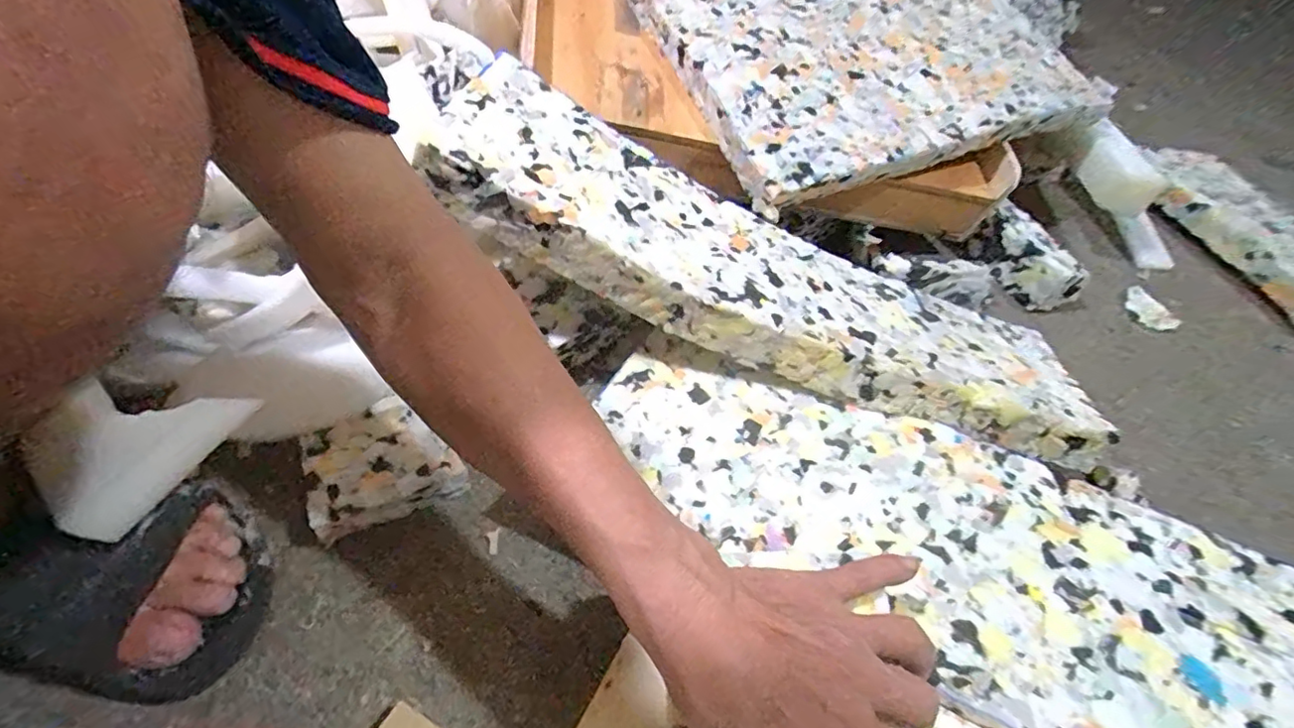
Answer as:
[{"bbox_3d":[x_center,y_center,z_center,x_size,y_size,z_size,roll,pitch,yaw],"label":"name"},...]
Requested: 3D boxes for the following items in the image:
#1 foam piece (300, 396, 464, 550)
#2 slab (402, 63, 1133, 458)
[{"bbox_3d":[-0.194,0.071,0.425,0.095,0.034,0.086,-18,52,-22],"label":"foam piece"},{"bbox_3d":[0.107,-0.068,0.465,0.546,0.067,0.160,22,47,-10],"label":"slab"}]

